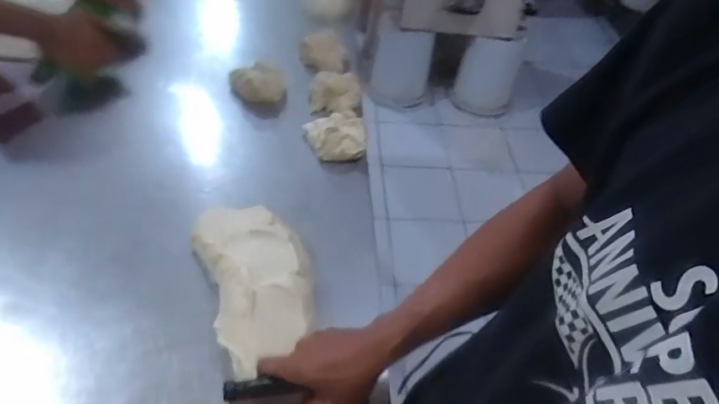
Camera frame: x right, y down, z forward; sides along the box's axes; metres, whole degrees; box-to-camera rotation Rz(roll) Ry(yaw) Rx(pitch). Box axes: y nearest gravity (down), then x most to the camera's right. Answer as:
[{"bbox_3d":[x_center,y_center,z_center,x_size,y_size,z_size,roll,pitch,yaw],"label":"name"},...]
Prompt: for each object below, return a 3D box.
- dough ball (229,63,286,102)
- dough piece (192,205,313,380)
[{"bbox_3d":[-0.199,-0.231,0.985,0.105,0.075,0.069,-7,47,-14],"label":"dough ball"},{"bbox_3d":[-0.140,0.099,0.677,0.131,0.066,0.254,-14,49,-20],"label":"dough piece"}]

